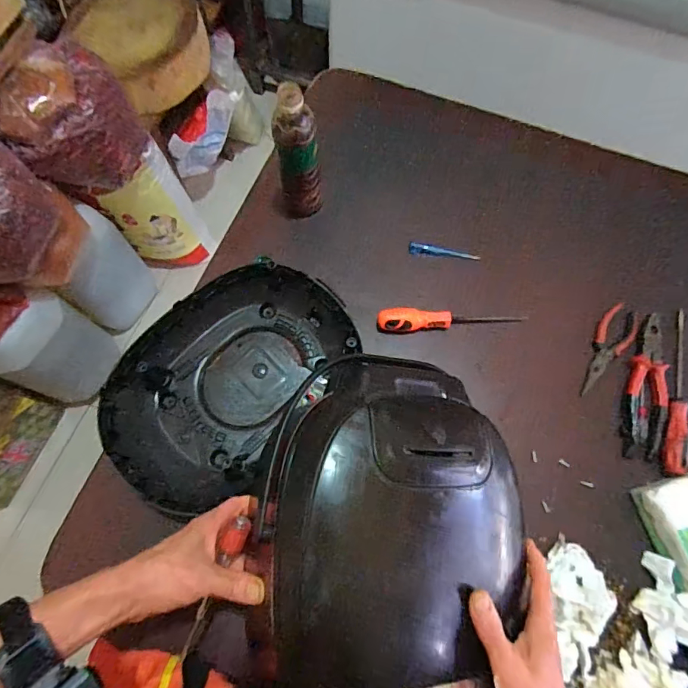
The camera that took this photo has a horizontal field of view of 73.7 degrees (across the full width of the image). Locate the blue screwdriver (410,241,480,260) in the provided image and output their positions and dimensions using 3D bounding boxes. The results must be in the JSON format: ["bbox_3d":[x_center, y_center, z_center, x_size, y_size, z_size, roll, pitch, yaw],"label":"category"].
[{"bbox_3d":[0.157,-0.144,0.722,0.111,0.018,0.018,3,71,0],"label":"blue screwdriver"}]

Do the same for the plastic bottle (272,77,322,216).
[{"bbox_3d":[-0.065,-0.254,0.650,0.061,0.206,0.058,-6,71,-3],"label":"plastic bottle"}]

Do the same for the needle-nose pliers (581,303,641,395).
[{"bbox_3d":[0.382,0.012,0.658,0.047,0.013,0.148,26,73,7],"label":"needle-nose pliers"}]

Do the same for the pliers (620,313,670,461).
[{"bbox_3d":[0.424,0.057,0.640,0.049,0.020,0.202,15,71,4],"label":"pliers"}]

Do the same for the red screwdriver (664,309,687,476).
[{"bbox_3d":[0.464,0.057,0.631,0.028,0.021,0.248,16,72,4],"label":"red screwdriver"}]

